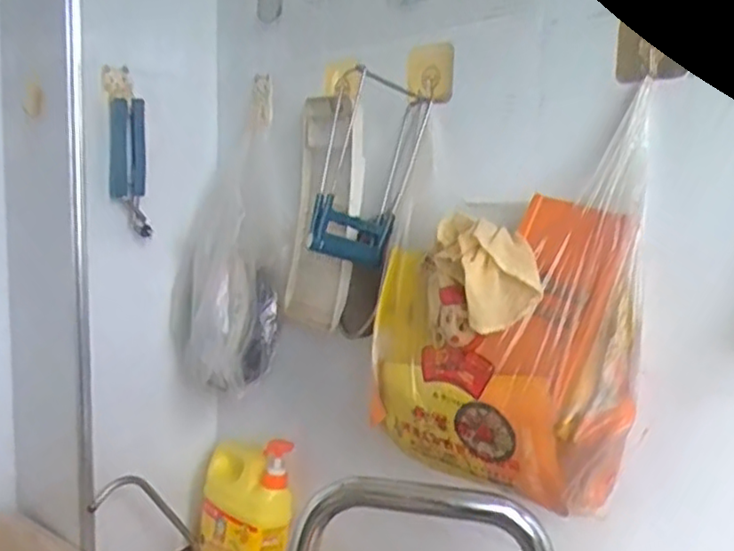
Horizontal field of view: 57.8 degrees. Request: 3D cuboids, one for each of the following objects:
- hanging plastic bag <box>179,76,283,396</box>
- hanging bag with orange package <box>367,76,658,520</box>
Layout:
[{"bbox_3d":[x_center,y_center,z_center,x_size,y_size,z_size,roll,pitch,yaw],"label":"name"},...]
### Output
[{"bbox_3d":[-0.163,-0.037,0.790,0.106,0.329,0.143,-1,7,-20],"label":"hanging plastic bag"},{"bbox_3d":[0.111,0.030,0.560,0.214,0.286,0.098,8,9,44],"label":"hanging bag with orange package"}]

